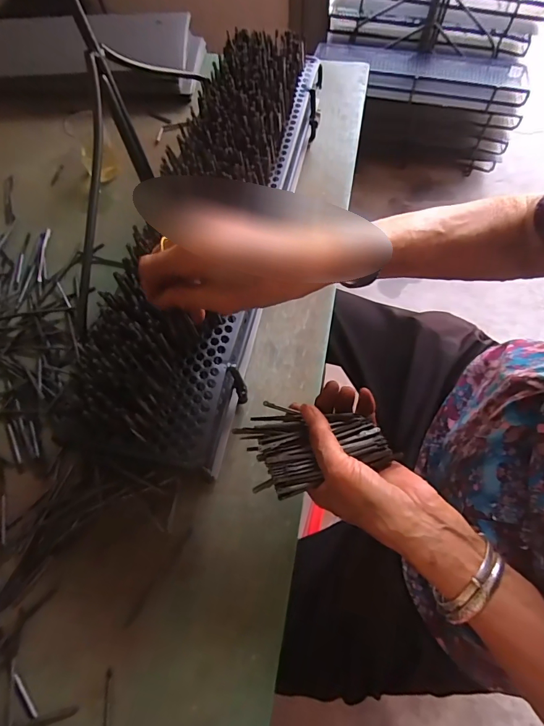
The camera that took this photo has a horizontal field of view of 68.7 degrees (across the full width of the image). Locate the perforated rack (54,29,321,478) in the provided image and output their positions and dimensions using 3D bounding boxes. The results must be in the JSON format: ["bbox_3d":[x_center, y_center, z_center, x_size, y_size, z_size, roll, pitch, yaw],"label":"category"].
[{"bbox_3d":[-0.058,-0.170,0.471,0.142,0.120,0.580,12,69,4],"label":"perforated rack"}]

